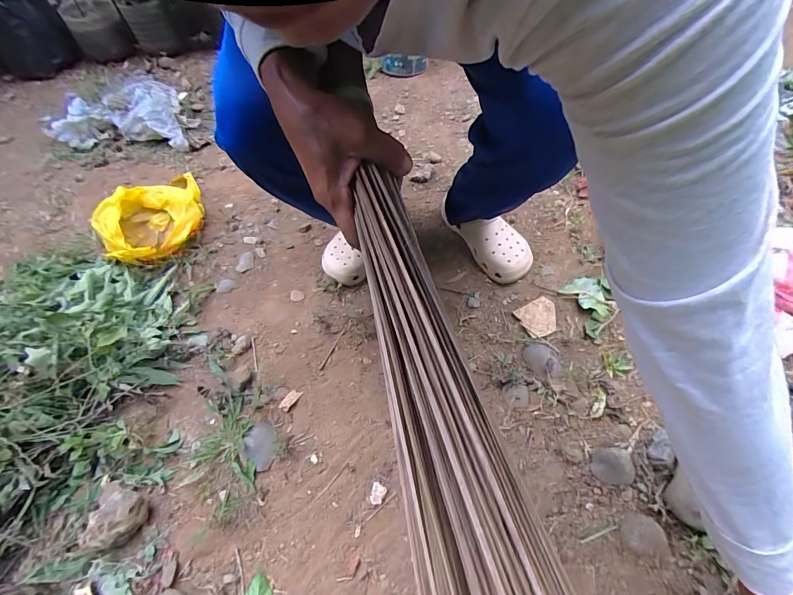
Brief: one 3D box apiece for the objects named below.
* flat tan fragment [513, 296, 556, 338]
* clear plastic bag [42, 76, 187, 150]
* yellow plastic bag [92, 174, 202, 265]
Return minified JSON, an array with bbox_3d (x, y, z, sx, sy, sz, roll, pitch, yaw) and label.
[{"bbox_3d":[0.250,0.035,0.631,0.071,0.008,0.066,-21,56,-13],"label":"flat tan fragment"},{"bbox_3d":[-0.758,-0.514,0.999,0.453,0.079,0.249,5,58,8],"label":"clear plastic bag"},{"bbox_3d":[-0.491,-0.166,0.739,0.182,0.089,0.193,-27,58,-17],"label":"yellow plastic bag"}]

